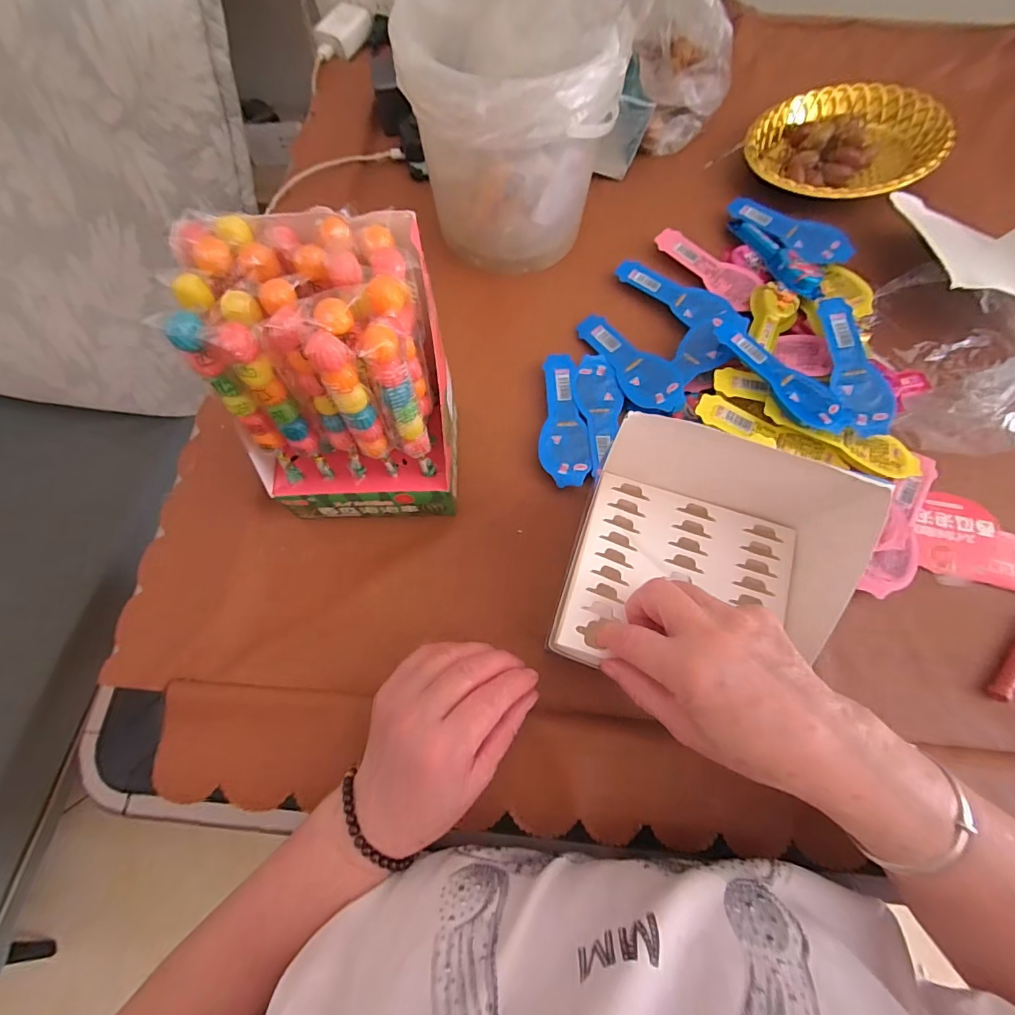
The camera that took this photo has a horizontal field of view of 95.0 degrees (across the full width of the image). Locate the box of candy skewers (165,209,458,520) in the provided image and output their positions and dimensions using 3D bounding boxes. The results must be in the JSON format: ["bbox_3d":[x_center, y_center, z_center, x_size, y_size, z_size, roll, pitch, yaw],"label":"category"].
[{"bbox_3d":[-0.106,-0.072,0.304,0.129,0.183,0.109,-2,70,-1],"label":"box of candy skewers"}]

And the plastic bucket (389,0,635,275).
[{"bbox_3d":[0.004,-0.327,0.409,0.158,0.165,0.168,0,70,0],"label":"plastic bucket"}]

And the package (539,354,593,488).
[{"bbox_3d":[0.049,-0.076,0.403,0.041,0.013,0.126,0,70,0],"label":"package"}]

